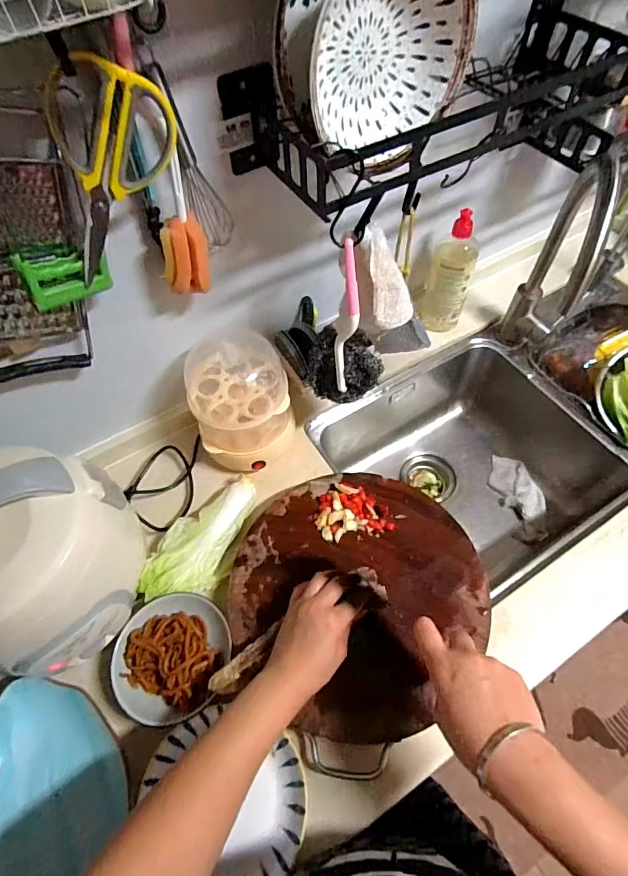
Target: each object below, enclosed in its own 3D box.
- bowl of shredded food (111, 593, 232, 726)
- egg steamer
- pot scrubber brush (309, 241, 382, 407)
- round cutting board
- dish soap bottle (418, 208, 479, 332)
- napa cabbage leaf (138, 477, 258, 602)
[{"bbox_3d":[-0.172,0.261,0.534,0.130,0.041,0.134,-1,58,1],"label":"bowl of shredded food"},{"bbox_3d":[-0.103,-0.049,0.630,0.140,0.166,0.125,-3,58,-1],"label":"egg steamer"},{"bbox_3d":[0.040,-0.131,0.539,0.094,0.191,0.082,0,58,1],"label":"pot scrubber brush"},{"bbox_3d":[0.053,0.184,0.567,0.302,0.034,0.295,-1,58,1],"label":"round cutting board"},{"bbox_3d":[0.236,-0.280,0.767,0.075,0.205,0.048,13,60,9],"label":"dish soap bottle"},{"bbox_3d":[-0.156,0.135,0.615,0.093,0.053,0.188,13,59,9],"label":"napa cabbage leaf"}]

